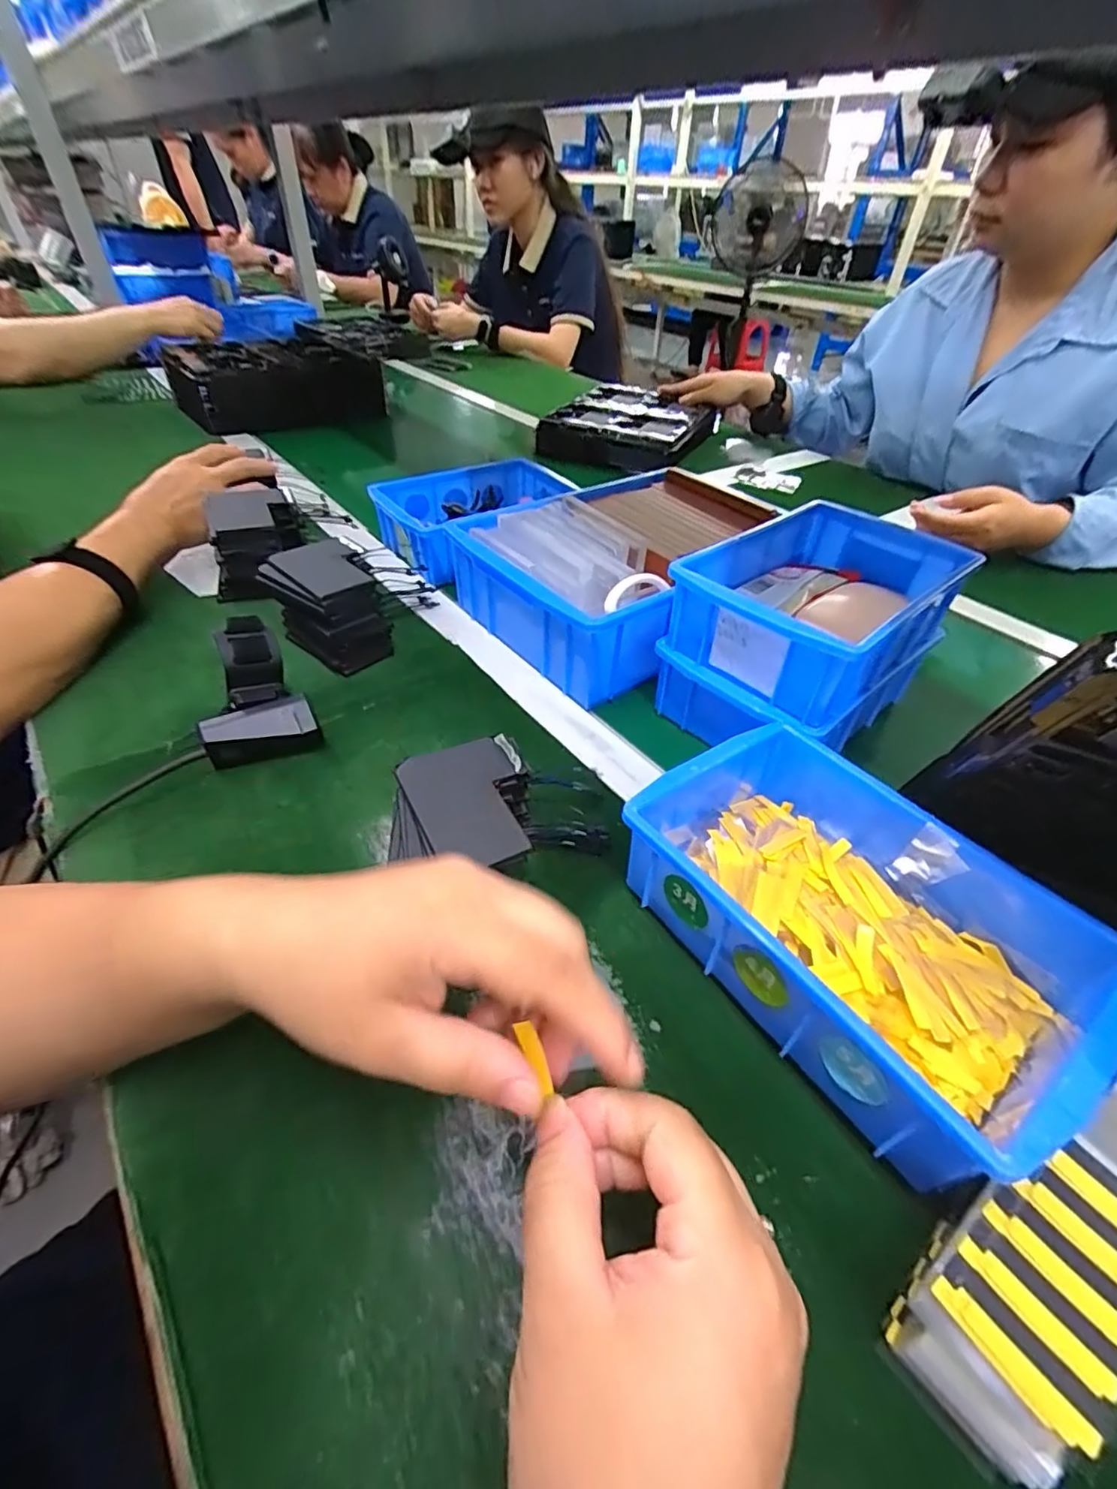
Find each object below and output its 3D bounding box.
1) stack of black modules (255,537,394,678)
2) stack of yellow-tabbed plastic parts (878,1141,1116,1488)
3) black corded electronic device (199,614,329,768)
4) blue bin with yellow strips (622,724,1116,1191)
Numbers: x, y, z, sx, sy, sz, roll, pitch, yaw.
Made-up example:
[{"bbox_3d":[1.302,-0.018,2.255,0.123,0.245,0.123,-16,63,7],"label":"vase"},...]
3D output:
[{"bbox_3d":[-0.188,-0.113,0.477,0.072,0.071,0.097,-26,50,-28],"label":"stack of black modules"},{"bbox_3d":[0.161,0.185,0.201,0.098,0.041,0.051,-22,49,-24],"label":"stack of yellow-tabbed plastic parts"},{"bbox_3d":[-0.204,-0.033,0.390,0.067,0.073,0.063,-17,47,-21],"label":"black corded electronic device"},{"bbox_3d":[0.142,0.084,0.293,0.135,0.069,0.198,-24,50,-26],"label":"blue bin with yellow strips"}]

